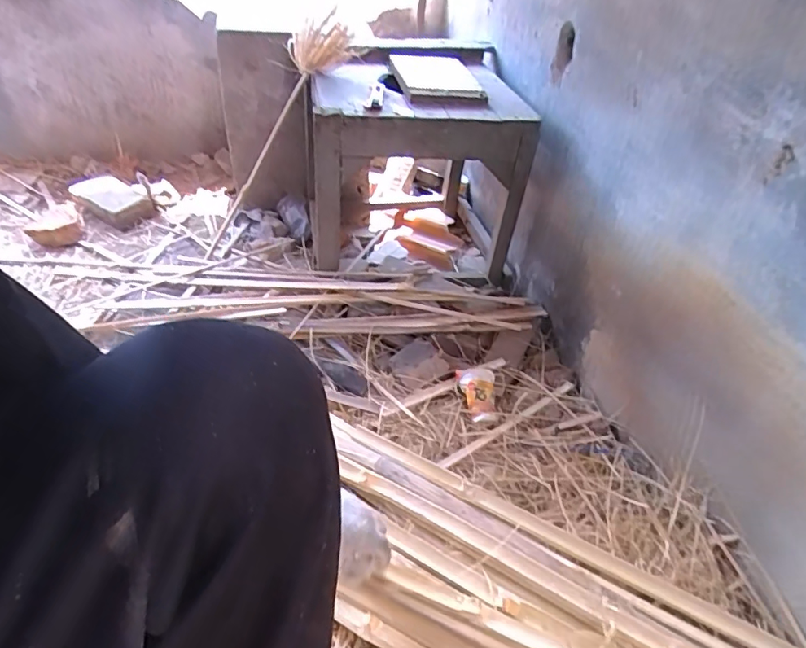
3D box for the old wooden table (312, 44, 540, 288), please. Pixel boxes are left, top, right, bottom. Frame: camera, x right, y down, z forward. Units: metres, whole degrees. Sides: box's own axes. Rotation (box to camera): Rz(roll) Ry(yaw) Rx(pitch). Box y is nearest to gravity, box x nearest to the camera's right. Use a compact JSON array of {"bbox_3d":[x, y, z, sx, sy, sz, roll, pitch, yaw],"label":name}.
[{"bbox_3d":[0.027,-0.407,1.274,0.480,0.418,0.587,2,39,-2],"label":"old wooden table"}]

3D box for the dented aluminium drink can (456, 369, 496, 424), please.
[{"bbox_3d":[0.137,0.124,0.914,0.064,0.050,0.102,-9,40,-14],"label":"dented aluminium drink can"}]

